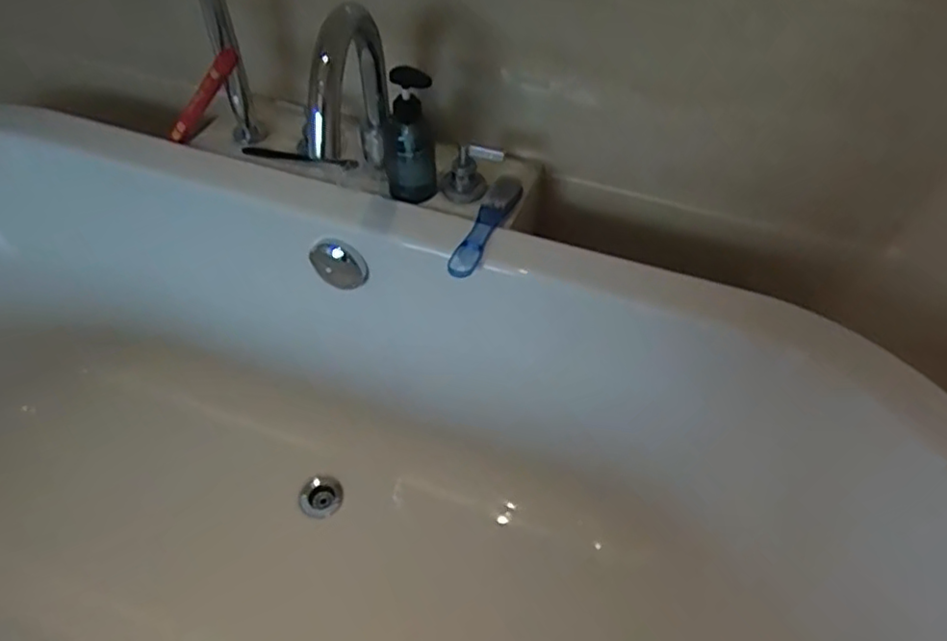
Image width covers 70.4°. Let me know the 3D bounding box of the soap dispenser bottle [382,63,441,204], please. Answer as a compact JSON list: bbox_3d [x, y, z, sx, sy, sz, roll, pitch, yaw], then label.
[{"bbox_3d":[-0.079,-0.221,0.811,0.066,0.168,0.055,-5,51,-4],"label":"soap dispenser bottle"}]

